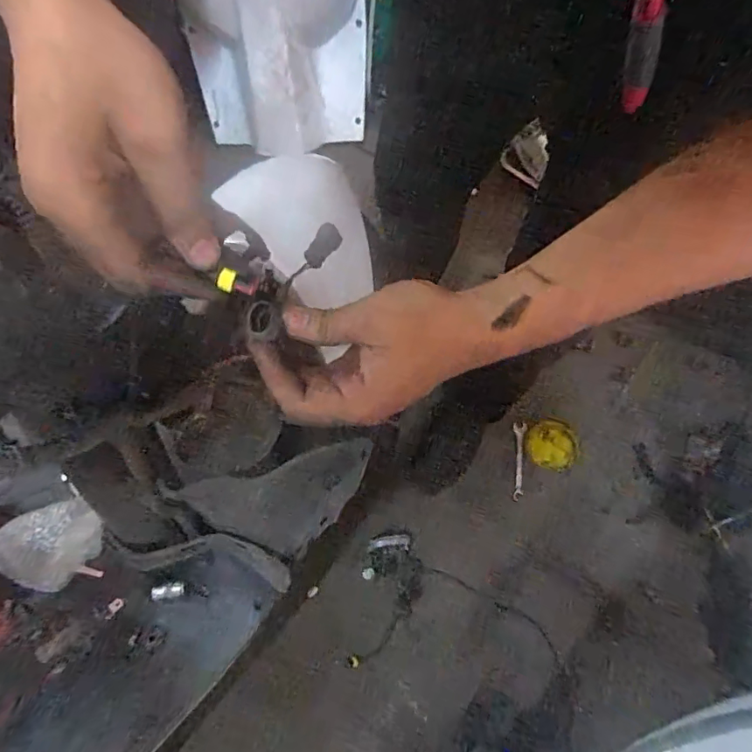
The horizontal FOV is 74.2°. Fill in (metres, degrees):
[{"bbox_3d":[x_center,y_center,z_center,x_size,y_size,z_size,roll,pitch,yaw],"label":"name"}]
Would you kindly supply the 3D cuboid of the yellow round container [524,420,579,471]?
[{"bbox_3d":[0.373,0.151,1.065,0.110,0.044,0.103,0,68,0],"label":"yellow round container"}]

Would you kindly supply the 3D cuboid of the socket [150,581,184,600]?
[{"bbox_3d":[-0.265,0.273,0.631,0.040,0.015,0.017,-10,68,-4],"label":"socket"}]

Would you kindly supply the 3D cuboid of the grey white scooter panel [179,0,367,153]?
[{"bbox_3d":[-0.206,-0.757,1.012,0.370,0.574,0.241,-5,68,-2],"label":"grey white scooter panel"}]

